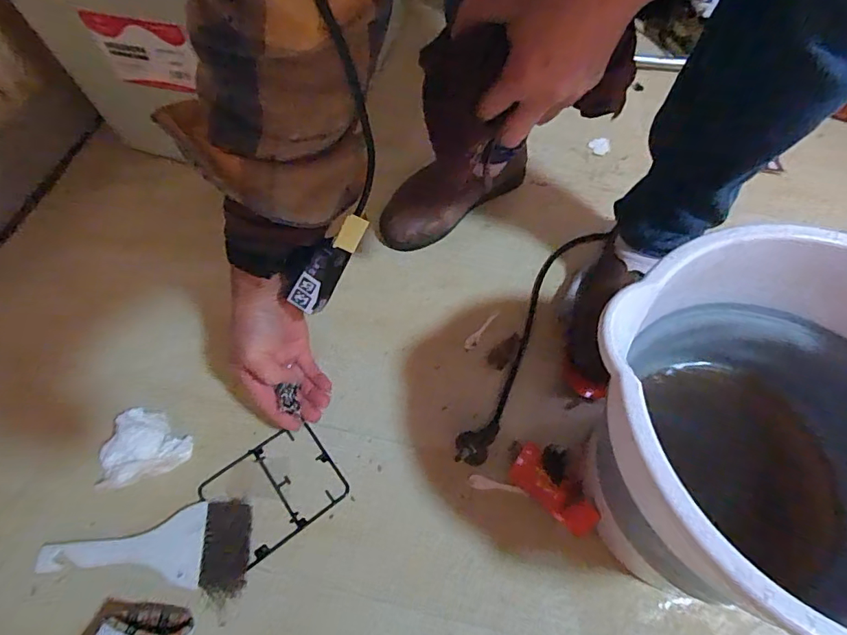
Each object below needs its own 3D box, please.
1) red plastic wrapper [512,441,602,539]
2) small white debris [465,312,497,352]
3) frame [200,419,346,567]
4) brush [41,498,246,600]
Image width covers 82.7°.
[{"bbox_3d":[0.124,0.169,0.472,0.040,0.014,0.092,-32,65,-18],"label":"red plastic wrapper"},{"bbox_3d":[0.067,0.015,0.571,0.013,0.004,0.064,31,64,16],"label":"small white debris"},{"bbox_3d":[-0.147,0.168,0.475,0.116,0.009,0.099,-33,65,-18],"label":"frame"},{"bbox_3d":[-0.253,0.213,0.441,0.181,0.011,0.077,-2,60,-2],"label":"brush"}]

